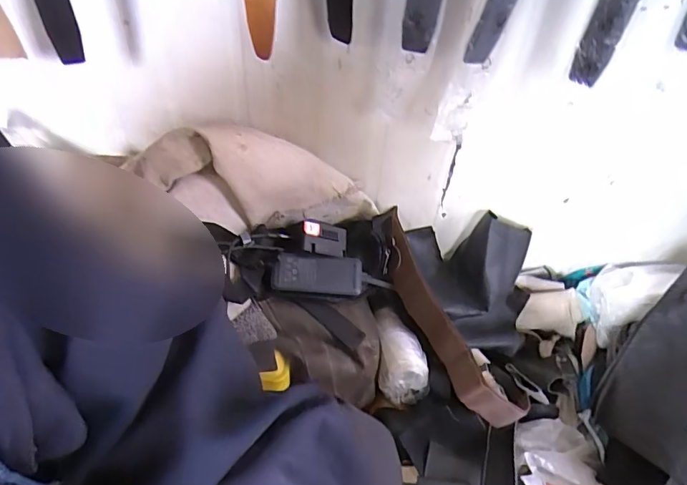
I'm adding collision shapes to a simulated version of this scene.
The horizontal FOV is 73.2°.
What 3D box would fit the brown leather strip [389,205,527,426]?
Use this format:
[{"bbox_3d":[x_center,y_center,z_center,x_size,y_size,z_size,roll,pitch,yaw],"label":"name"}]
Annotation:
[{"bbox_3d":[0.143,0.100,0.688,0.075,0.054,0.353,-19,65,-22],"label":"brown leather strip"}]

